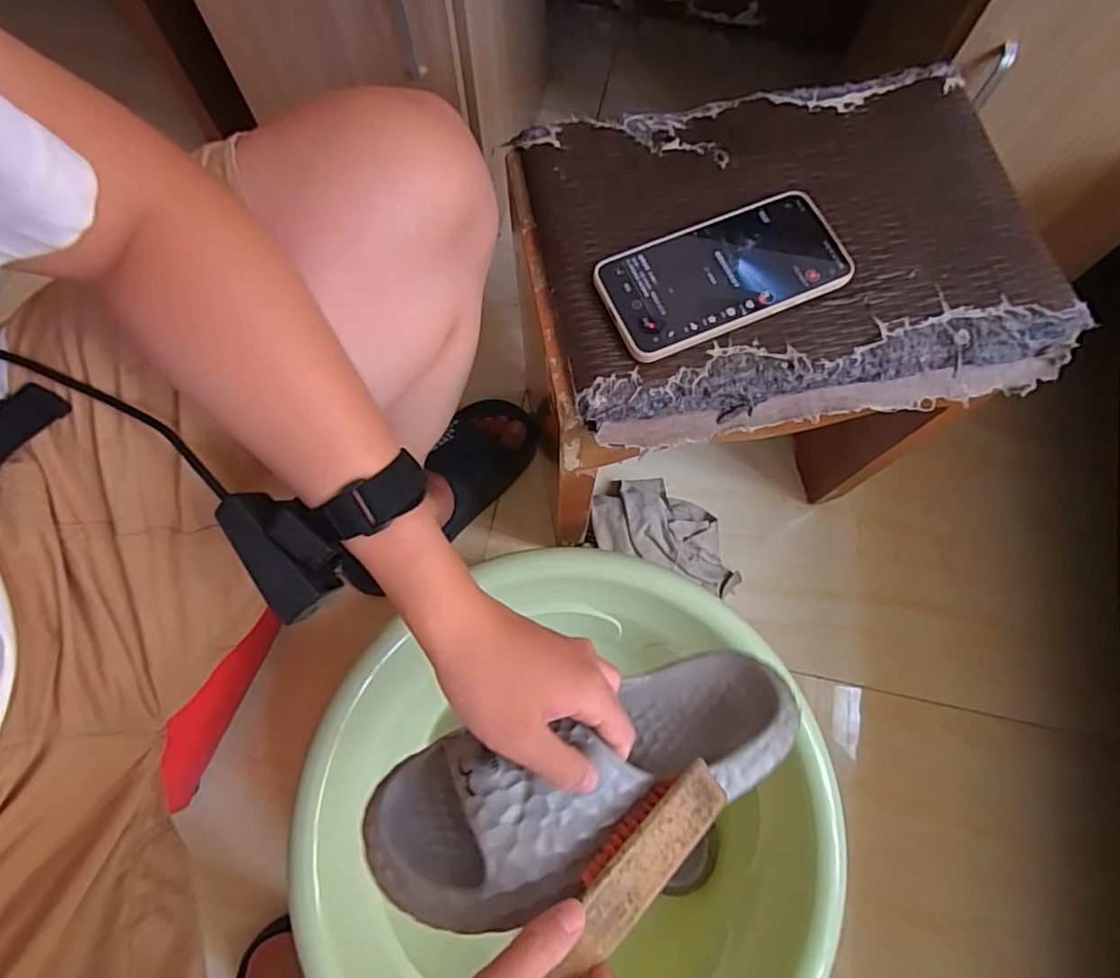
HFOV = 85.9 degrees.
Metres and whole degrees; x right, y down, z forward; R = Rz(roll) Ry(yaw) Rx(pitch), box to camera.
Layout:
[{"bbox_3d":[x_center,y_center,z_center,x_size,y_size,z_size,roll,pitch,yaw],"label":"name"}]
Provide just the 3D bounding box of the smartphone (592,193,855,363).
[{"bbox_3d":[0.112,-0.148,0.409,0.167,0.009,0.081,-22,73,-8],"label":"smartphone"}]

